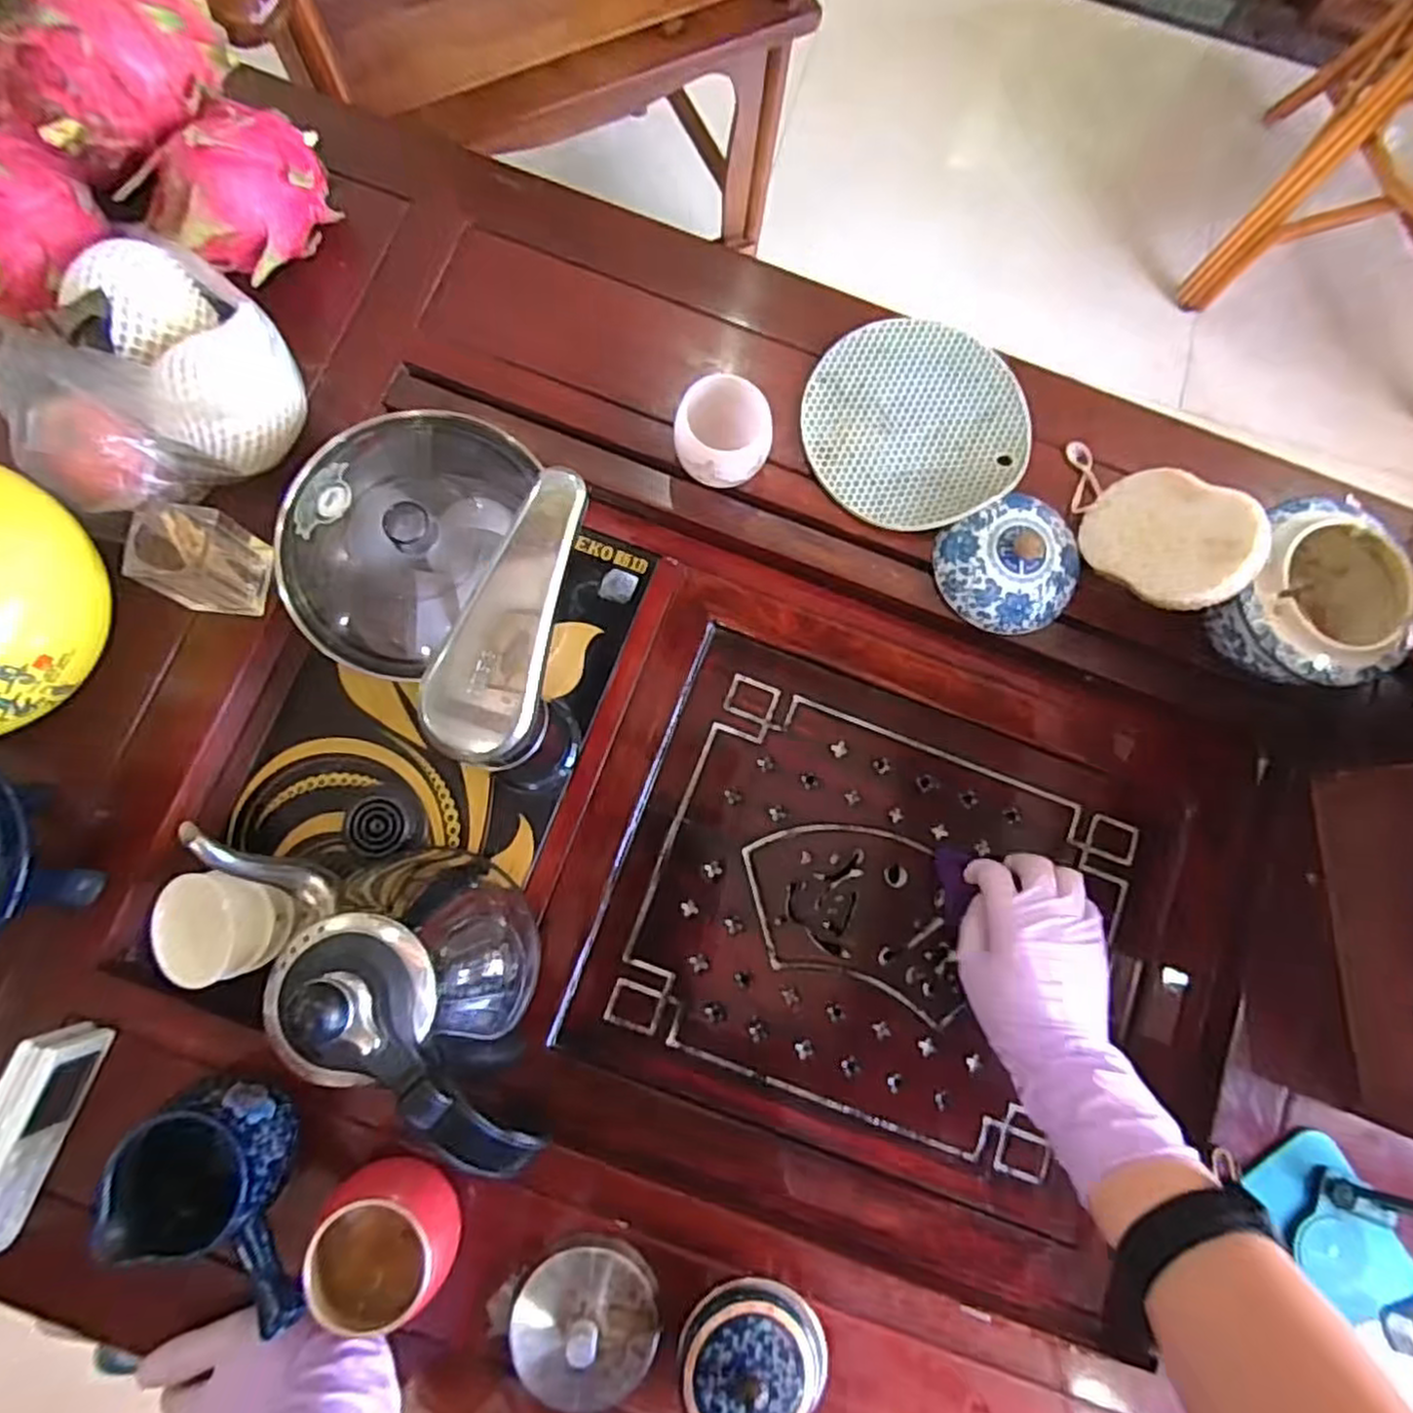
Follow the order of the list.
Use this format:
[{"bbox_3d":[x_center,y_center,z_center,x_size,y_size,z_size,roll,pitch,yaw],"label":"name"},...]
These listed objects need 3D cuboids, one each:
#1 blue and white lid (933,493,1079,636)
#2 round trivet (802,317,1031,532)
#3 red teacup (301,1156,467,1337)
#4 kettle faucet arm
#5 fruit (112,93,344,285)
[{"bbox_3d":[0.207,-0.096,0.505,0.088,0.025,0.087,0,81,-3],"label":"blue and white lid"},{"bbox_3d":[0.150,-0.204,0.531,0.157,0.011,0.155,0,79,-2],"label":"round trivet"},{"bbox_3d":[-0.170,0.286,0.411,0.068,0.076,0.071,0,81,-3],"label":"red teacup"},{"bbox_3d":[-0.097,-0.045,0.355,0.055,0.018,0.143,9,81,-1],"label":"kettle faucet arm"},{"bbox_3d":[-0.300,-0.338,0.479,0.072,0.071,0.116,39,81,3],"label":"fruit"}]

